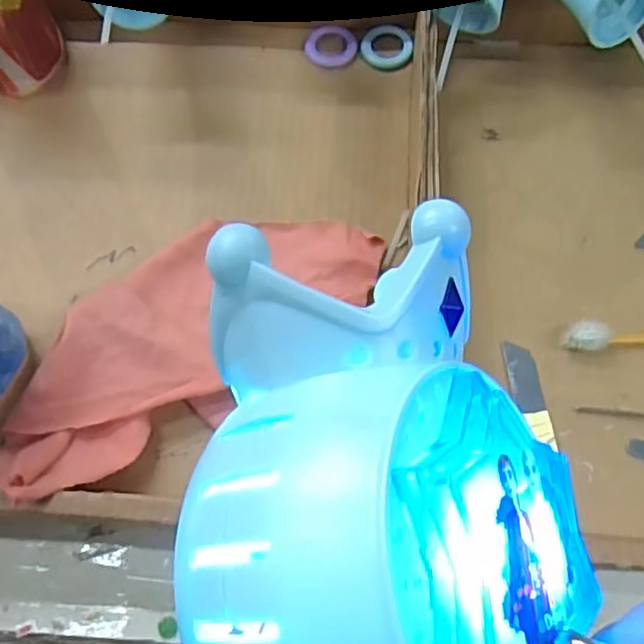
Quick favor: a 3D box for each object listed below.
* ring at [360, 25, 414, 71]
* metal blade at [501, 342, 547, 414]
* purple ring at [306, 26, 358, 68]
[{"bbox_3d":[0.047,-0.200,0.487,0.036,0.005,0.038,0,69,1],"label":"ring"},{"bbox_3d":[0.121,0.032,0.400,0.019,0.004,0.044,-8,69,-2],"label":"metal blade"},{"bbox_3d":[0.007,-0.203,0.490,0.037,0.004,0.035,-2,69,1],"label":"purple ring"}]

